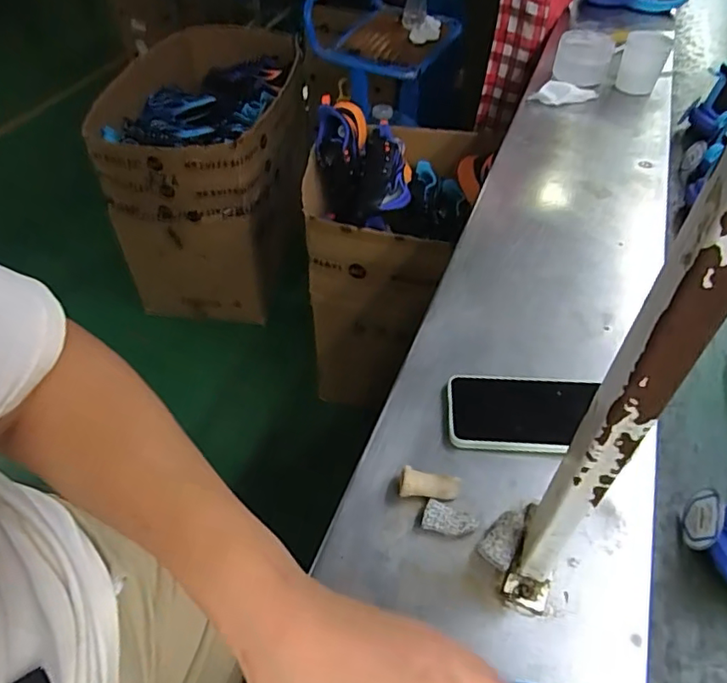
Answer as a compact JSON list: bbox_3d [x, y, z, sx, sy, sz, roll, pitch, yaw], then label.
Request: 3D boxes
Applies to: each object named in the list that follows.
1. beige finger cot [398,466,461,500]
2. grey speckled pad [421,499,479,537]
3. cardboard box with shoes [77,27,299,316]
[{"bbox_3d":[0.054,0.119,0.459,0.048,0.019,0.022,12,46,6],"label":"beige finger cot"},{"bbox_3d":[0.067,0.143,0.441,0.041,0.015,0.023,20,47,14],"label":"grey speckled pad"},{"bbox_3d":[-0.422,-0.501,1.631,0.455,0.492,0.742,2,46,-4],"label":"cardboard box with shoes"}]

